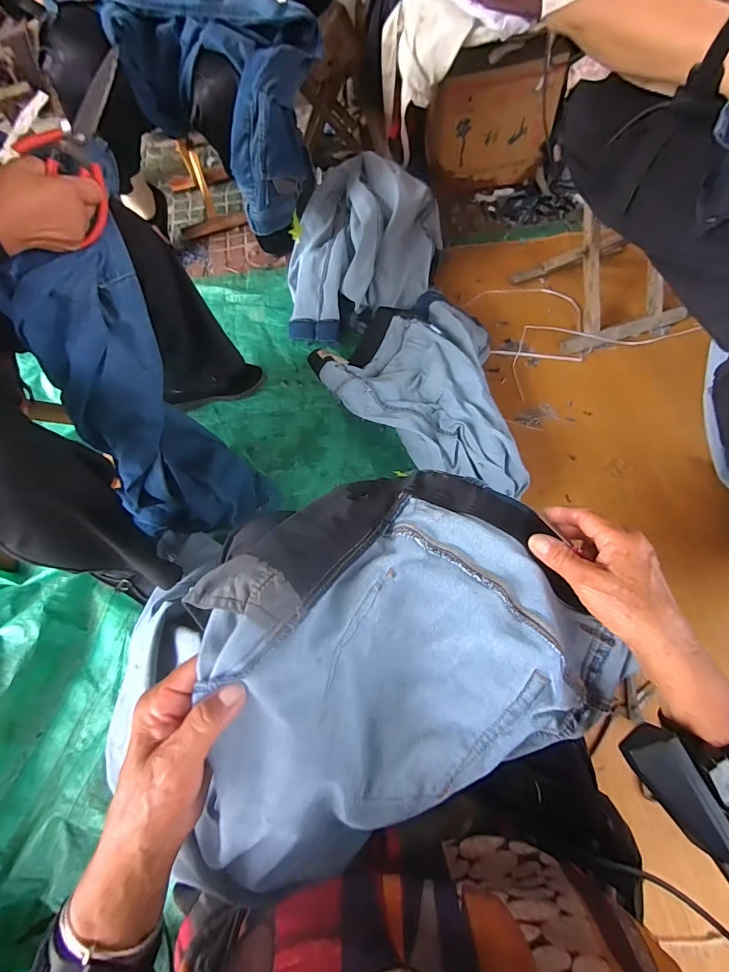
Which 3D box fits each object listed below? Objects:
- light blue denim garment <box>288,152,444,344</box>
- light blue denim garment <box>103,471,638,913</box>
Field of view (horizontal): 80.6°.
[{"bbox_3d":[-0.006,-0.526,0.969,0.349,0.212,0.347,1,64,3],"label":"light blue denim garment"},{"bbox_3d":[0.004,0.111,0.322,0.353,0.122,0.237,-22,65,-8],"label":"light blue denim garment"}]

